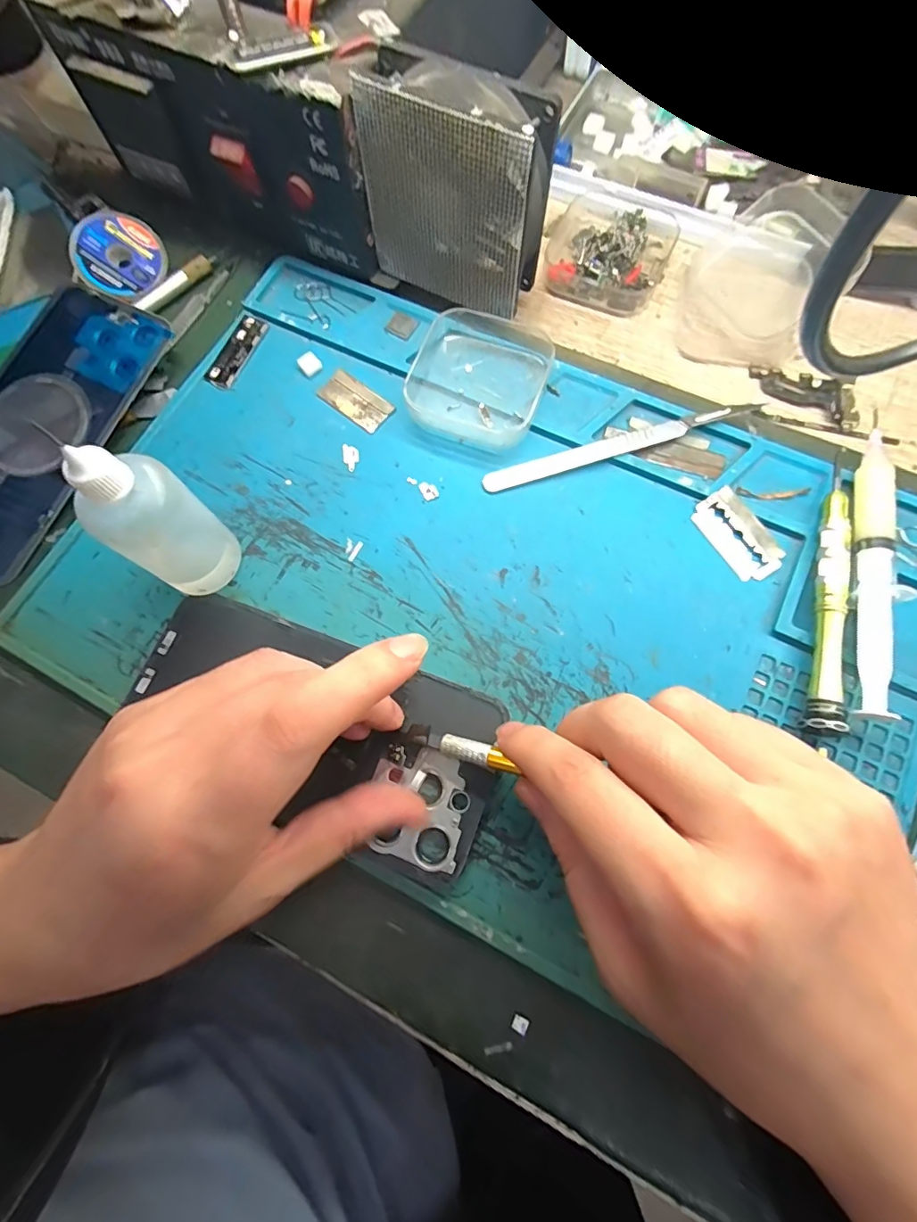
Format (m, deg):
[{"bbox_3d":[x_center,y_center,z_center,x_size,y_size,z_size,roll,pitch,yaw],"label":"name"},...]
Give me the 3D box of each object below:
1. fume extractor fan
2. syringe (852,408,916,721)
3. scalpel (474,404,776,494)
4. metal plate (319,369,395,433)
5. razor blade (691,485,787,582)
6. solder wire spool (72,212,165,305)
[{"bbox_3d":[-0.001,-0.187,0.229,0.079,0.084,0.029,23,76,8],"label":"fume extractor fan"},{"bbox_3d":[0.175,-0.020,0.211,0.016,0.018,0.132,14,75,6],"label":"syringe"},{"bbox_3d":[0.076,-0.079,0.237,0.130,0.010,0.009,-15,74,-2],"label":"scalpel"},{"bbox_3d":[-0.052,-0.107,0.252,0.039,0.004,0.019,39,79,12],"label":"metal plate"},{"bbox_3d":[0.125,-0.034,0.224,0.022,0.005,0.042,-32,75,-7],"label":"razor blade"},{"bbox_3d":[-0.185,-0.194,0.272,0.043,0.010,0.045,38,80,-16],"label":"solder wire spool"}]

